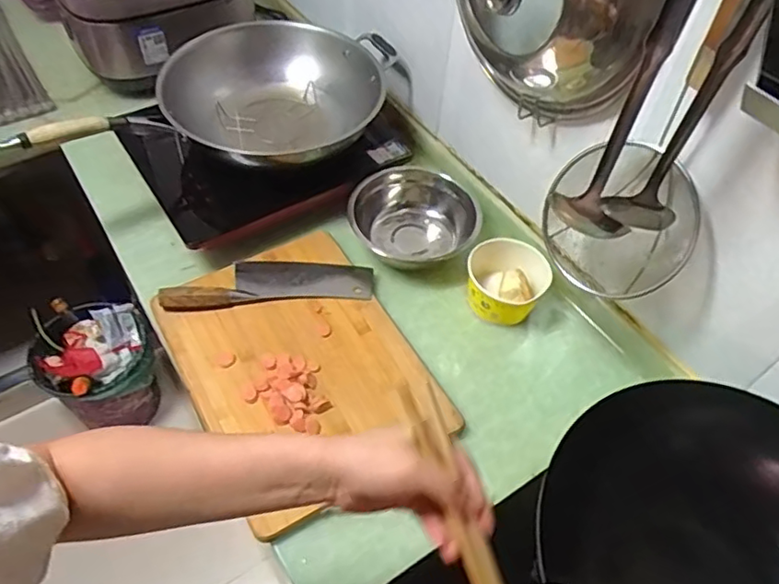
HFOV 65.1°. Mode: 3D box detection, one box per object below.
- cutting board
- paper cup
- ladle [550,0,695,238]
[{"bbox_3d":[-0.118,0.085,0.799,0.273,0.036,0.371,-25,58,-21],"label":"cutting board"},{"bbox_3d":[0.167,-0.015,0.867,0.109,0.073,0.100,2,52,-2],"label":"paper cup"},{"bbox_3d":[0.217,-0.160,0.553,0.060,0.314,0.053,-10,54,-10],"label":"ladle"}]

